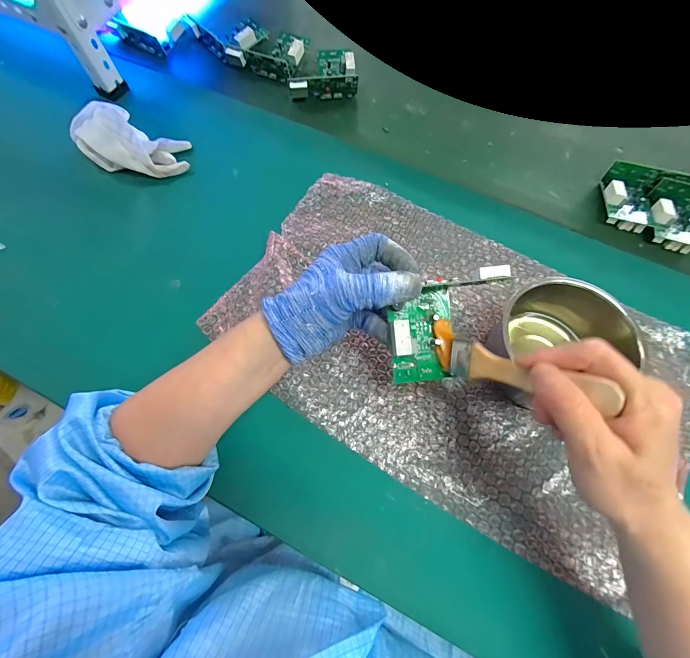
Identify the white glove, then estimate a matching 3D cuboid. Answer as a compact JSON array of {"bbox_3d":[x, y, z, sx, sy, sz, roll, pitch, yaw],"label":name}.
[{"bbox_3d":[-0.279,-0.241,0.433,0.154,0.045,0.075,20,68,-6],"label":"white glove"}]

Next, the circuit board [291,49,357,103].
[{"bbox_3d":[-0.037,-0.388,0.510,0.100,0.034,0.087,-11,71,-5],"label":"circuit board"}]

